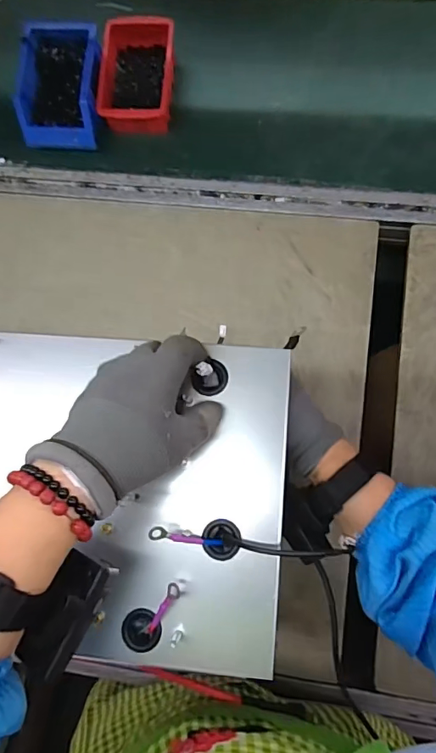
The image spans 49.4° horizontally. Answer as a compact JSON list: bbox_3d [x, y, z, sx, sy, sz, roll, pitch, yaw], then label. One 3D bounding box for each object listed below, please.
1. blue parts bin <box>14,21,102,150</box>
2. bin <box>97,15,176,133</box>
[{"bbox_3d":[-0.220,-0.414,0.681,0.113,0.069,0.169,3,84,6],"label":"blue parts bin"},{"bbox_3d":[-0.109,-0.430,0.679,0.104,0.050,0.162,4,84,6],"label":"bin"}]

